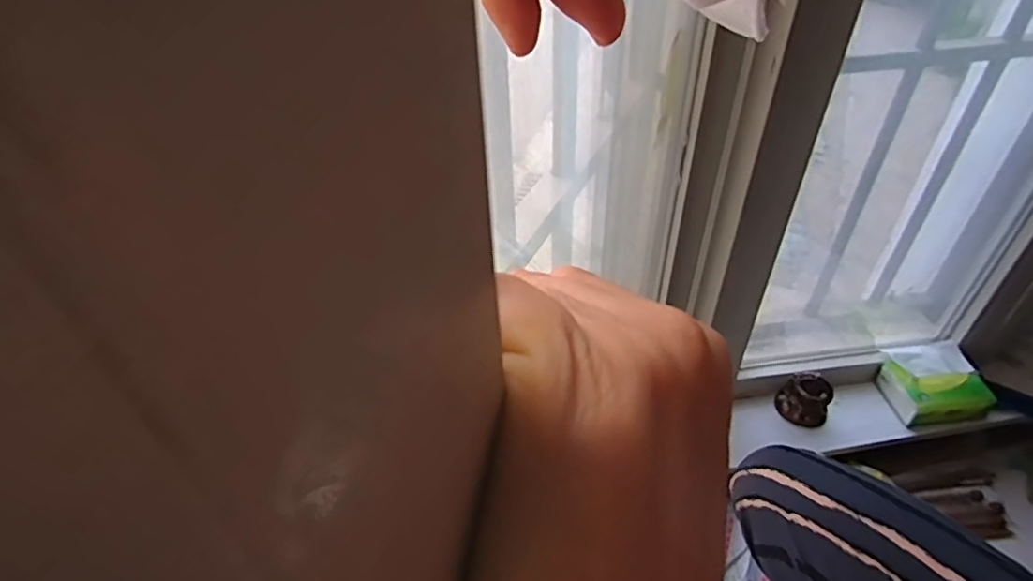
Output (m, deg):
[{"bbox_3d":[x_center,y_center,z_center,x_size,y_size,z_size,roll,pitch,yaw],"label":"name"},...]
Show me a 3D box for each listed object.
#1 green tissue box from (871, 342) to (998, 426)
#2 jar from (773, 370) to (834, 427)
[{"bbox_3d":[0.667,0.145,0.943,0.139,0.057,0.118,-6,41,-2],"label":"green tissue box"},{"bbox_3d":[0.463,0.166,0.931,0.069,0.082,0.073,-2,41,2],"label":"jar"}]

